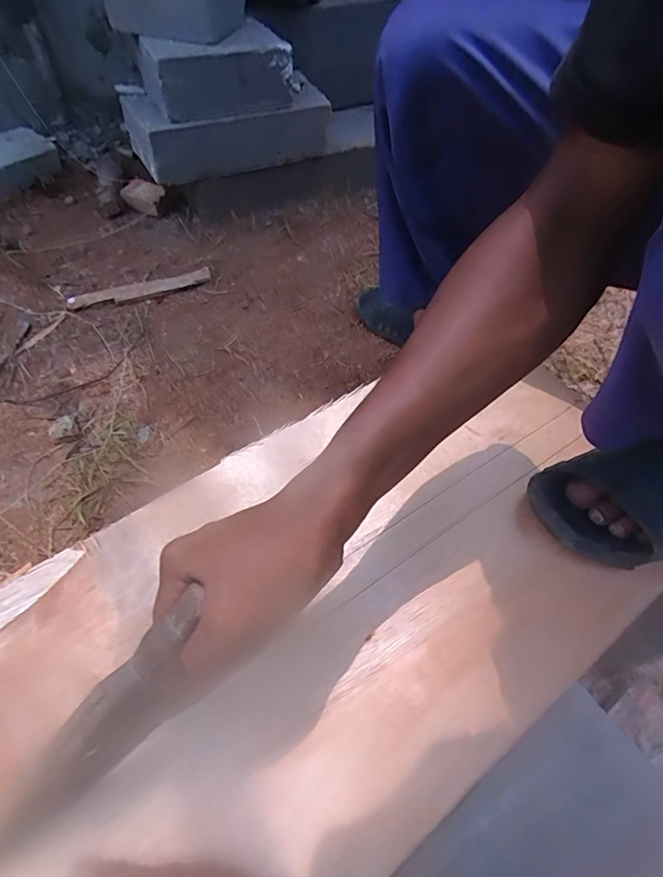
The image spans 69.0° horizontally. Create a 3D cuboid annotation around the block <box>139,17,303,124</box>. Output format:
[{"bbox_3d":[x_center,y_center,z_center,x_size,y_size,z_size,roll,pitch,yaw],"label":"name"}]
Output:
[{"bbox_3d":[-0.187,-0.666,0.879,0.288,0.100,0.120,-20,59,-16],"label":"block"}]

